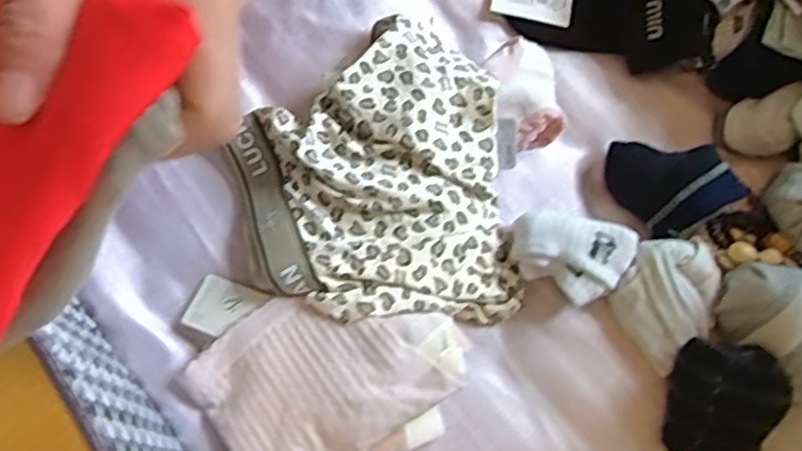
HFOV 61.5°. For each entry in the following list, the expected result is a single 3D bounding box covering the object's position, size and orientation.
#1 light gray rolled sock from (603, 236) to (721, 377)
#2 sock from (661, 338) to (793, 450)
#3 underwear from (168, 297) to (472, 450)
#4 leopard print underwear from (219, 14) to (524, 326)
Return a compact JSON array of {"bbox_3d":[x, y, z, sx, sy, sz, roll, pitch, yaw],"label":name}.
[{"bbox_3d":[0.177,0.045,0.443,0.073,0.031,0.066,-39,76,-11],"label":"light gray rolled sock"},{"bbox_3d":[0.199,0.106,0.411,0.065,0.046,0.070,7,72,2],"label":"sock"},{"bbox_3d":[-0.044,0.097,0.421,0.163,0.023,0.117,-26,74,-8],"label":"underwear"},{"bbox_3d":[-0.022,-0.038,0.455,0.179,0.033,0.204,-7,72,-2],"label":"leopard print underwear"}]

